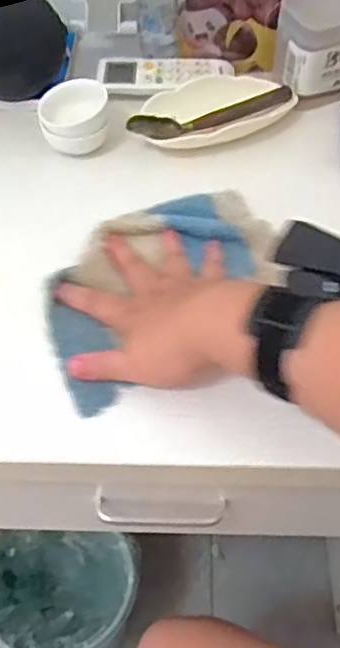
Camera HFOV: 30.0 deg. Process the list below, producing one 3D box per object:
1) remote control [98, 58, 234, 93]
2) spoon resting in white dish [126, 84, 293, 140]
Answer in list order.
[{"bbox_3d":[-0.004,-0.243,0.610,0.128,0.015,0.057,-4,53,-1],"label":"remote control"},{"bbox_3d":[0.039,-0.191,0.573,0.156,0.014,0.021,-20,55,-13],"label":"spoon resting in white dish"}]

